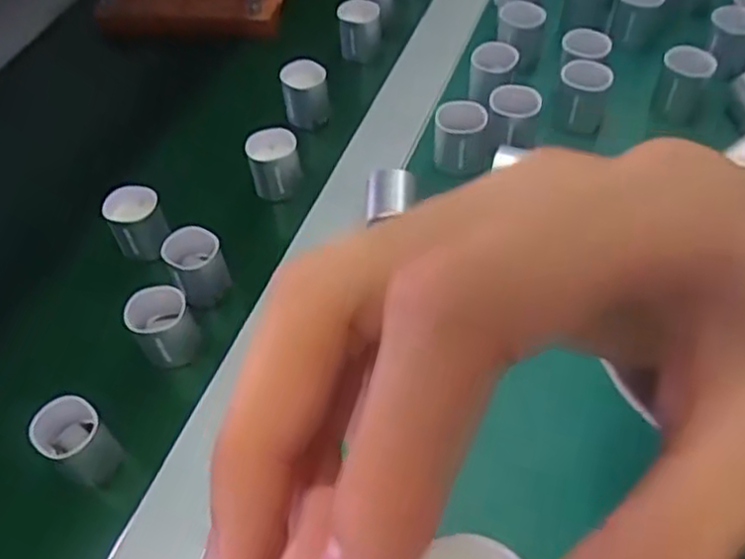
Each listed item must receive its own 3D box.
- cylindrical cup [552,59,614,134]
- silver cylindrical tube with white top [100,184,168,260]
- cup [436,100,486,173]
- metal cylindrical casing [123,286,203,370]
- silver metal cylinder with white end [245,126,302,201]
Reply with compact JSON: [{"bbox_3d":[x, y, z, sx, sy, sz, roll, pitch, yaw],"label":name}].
[{"bbox_3d":[0.132,-0.115,0.450,0.030,0.035,0.028,0,52,0],"label":"cylindrical cup"},{"bbox_3d":[-0.137,-0.033,0.415,0.030,0.032,0.029,0,52,0],"label":"silver cylindrical tube with white top"},{"bbox_3d":[0.053,-0.085,0.431,0.030,0.036,0.024,3,53,3],"label":"cup"},{"bbox_3d":[-0.108,0.025,0.370,0.030,0.036,0.030,0,52,0],"label":"metal cylindrical casing"},{"bbox_3d":[-0.061,-0.072,0.445,0.031,0.034,0.029,-9,53,-6],"label":"silver metal cylinder with white end"}]

